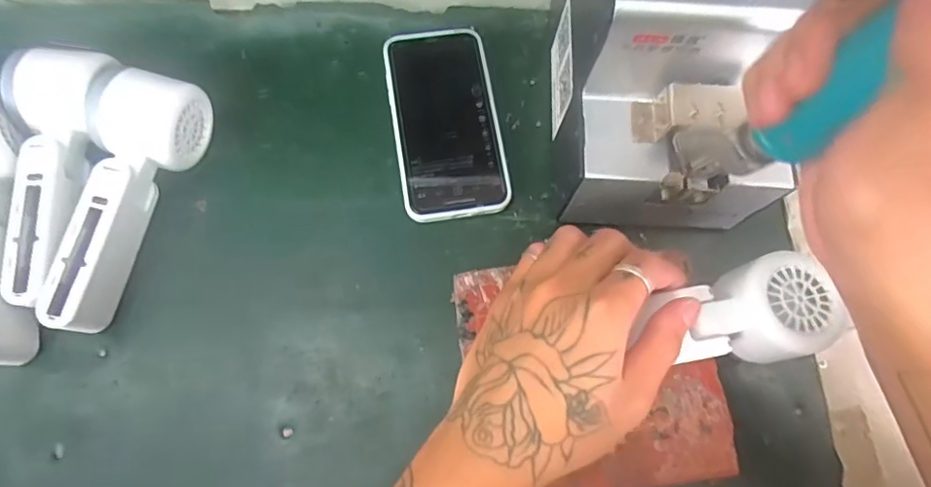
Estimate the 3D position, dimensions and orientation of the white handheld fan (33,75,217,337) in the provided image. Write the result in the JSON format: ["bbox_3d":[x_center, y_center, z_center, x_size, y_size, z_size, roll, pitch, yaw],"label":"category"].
[{"bbox_3d":[-0.215,-0.027,0.349,0.052,0.052,0.164,13,73,1],"label":"white handheld fan"}]

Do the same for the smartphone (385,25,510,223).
[{"bbox_3d":[-0.014,-0.088,0.400,0.074,0.007,0.145,-9,75,-5],"label":"smartphone"}]

